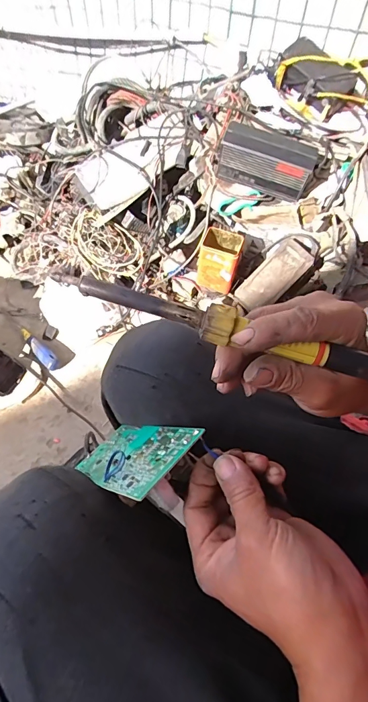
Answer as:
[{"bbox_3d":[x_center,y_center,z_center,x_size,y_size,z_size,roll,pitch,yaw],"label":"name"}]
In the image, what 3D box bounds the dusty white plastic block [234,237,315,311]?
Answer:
[{"bbox_3d":[0.218,-0.173,0.935,0.193,0.073,0.090,-41,59,11],"label":"dusty white plastic block"}]

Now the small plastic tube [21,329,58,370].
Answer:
[{"bbox_3d":[-0.331,-0.004,0.879,0.141,0.033,0.030,38,63,24],"label":"small plastic tube"}]

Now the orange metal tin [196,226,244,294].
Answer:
[{"bbox_3d":[0.081,-0.207,0.910,0.094,0.133,0.065,17,57,12],"label":"orange metal tin"}]

